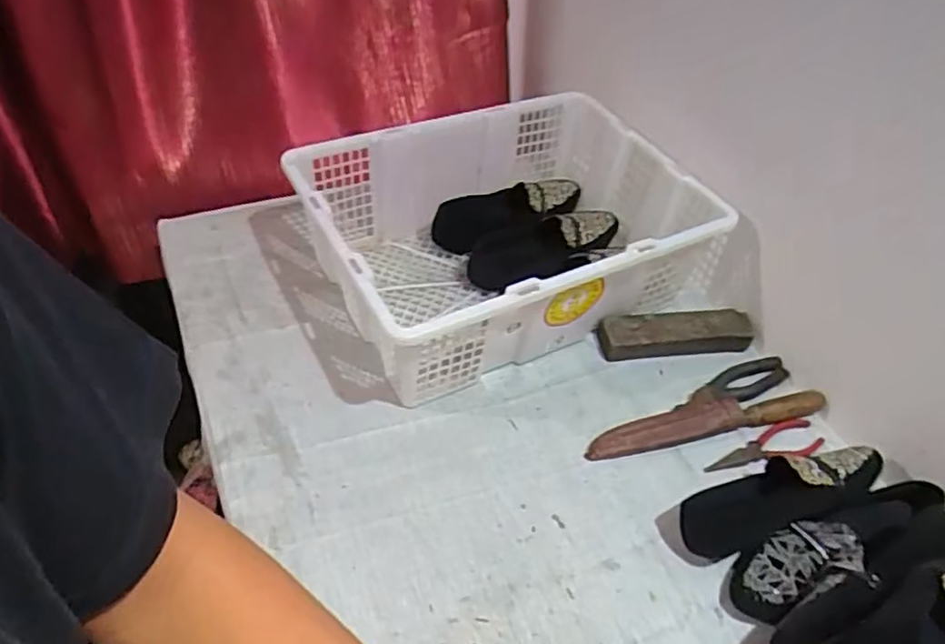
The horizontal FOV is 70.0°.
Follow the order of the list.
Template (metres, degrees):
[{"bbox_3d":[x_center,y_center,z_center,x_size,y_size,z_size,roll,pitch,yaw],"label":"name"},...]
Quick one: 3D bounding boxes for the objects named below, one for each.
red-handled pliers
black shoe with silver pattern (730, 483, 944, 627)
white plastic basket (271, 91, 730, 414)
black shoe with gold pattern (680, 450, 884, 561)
[{"bbox_3d":[0.340,0.146,0.789,0.150,0.014,0.040,-9,48,-14],"label":"red-handled pliers"},{"bbox_3d":[0.367,0.217,0.666,0.252,0.085,0.072,-16,50,-19],"label":"black shoe with silver pattern"},{"bbox_3d":[0.043,-0.126,0.910,0.485,0.175,0.382,-19,51,-22],"label":"white plastic basket"},{"bbox_3d":[0.322,0.182,0.705,0.235,0.073,0.072,-12,49,-16],"label":"black shoe with gold pattern"}]

